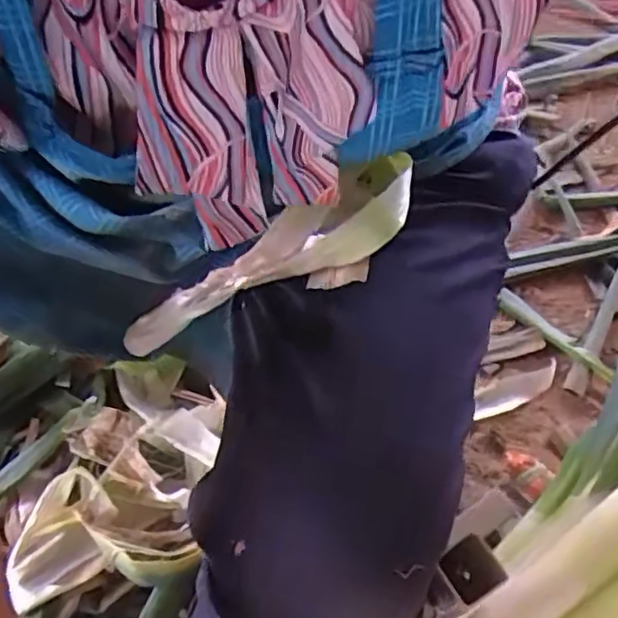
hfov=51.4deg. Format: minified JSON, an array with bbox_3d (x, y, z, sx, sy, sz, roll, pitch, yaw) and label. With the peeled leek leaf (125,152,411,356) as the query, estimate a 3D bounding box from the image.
[{"bbox_3d":[-0.044,-0.025,0.403,0.244,0.038,0.083,-23,49,35],"label":"peeled leek leaf"}]

